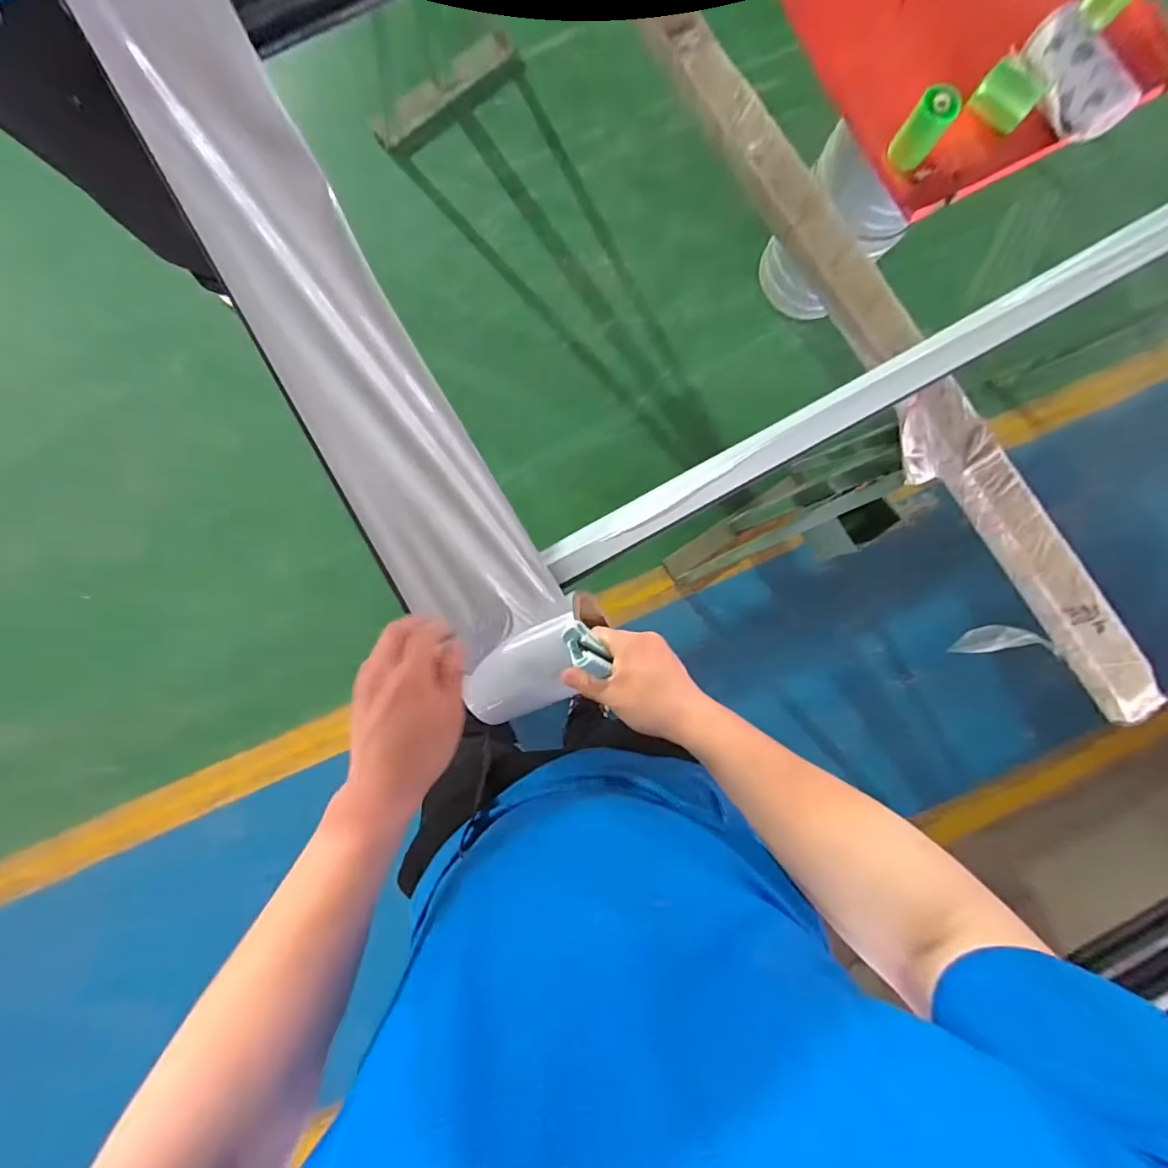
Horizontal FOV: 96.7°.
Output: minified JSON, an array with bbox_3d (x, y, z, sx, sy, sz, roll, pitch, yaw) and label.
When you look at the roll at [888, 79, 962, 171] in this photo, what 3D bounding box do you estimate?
[{"bbox_3d":[0.512,-0.689,0.785,0.056,0.101,0.046,37,86,0],"label":"roll"}]

